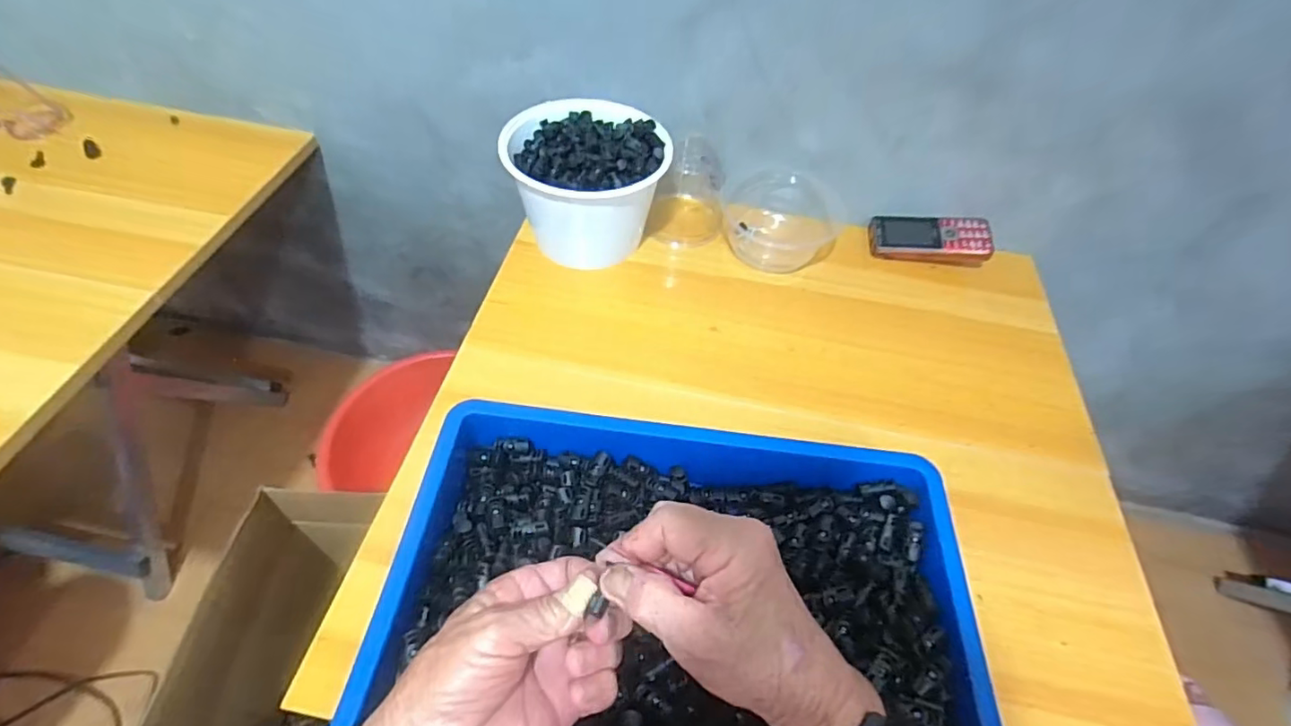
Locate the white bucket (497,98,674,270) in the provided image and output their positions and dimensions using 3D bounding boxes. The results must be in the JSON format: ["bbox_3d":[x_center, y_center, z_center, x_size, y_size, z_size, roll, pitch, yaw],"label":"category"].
[{"bbox_3d":[-0.063,-0.199,0.643,0.160,0.120,0.160,2,52,-3],"label":"white bucket"}]

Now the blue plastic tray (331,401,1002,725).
[{"bbox_3d":[0.025,0.153,0.392,0.367,0.075,0.279,7,52,1],"label":"blue plastic tray"}]

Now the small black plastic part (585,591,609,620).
[{"bbox_3d":[-0.025,0.126,0.297,0.009,0.007,0.011,20,53,11],"label":"small black plastic part"}]

